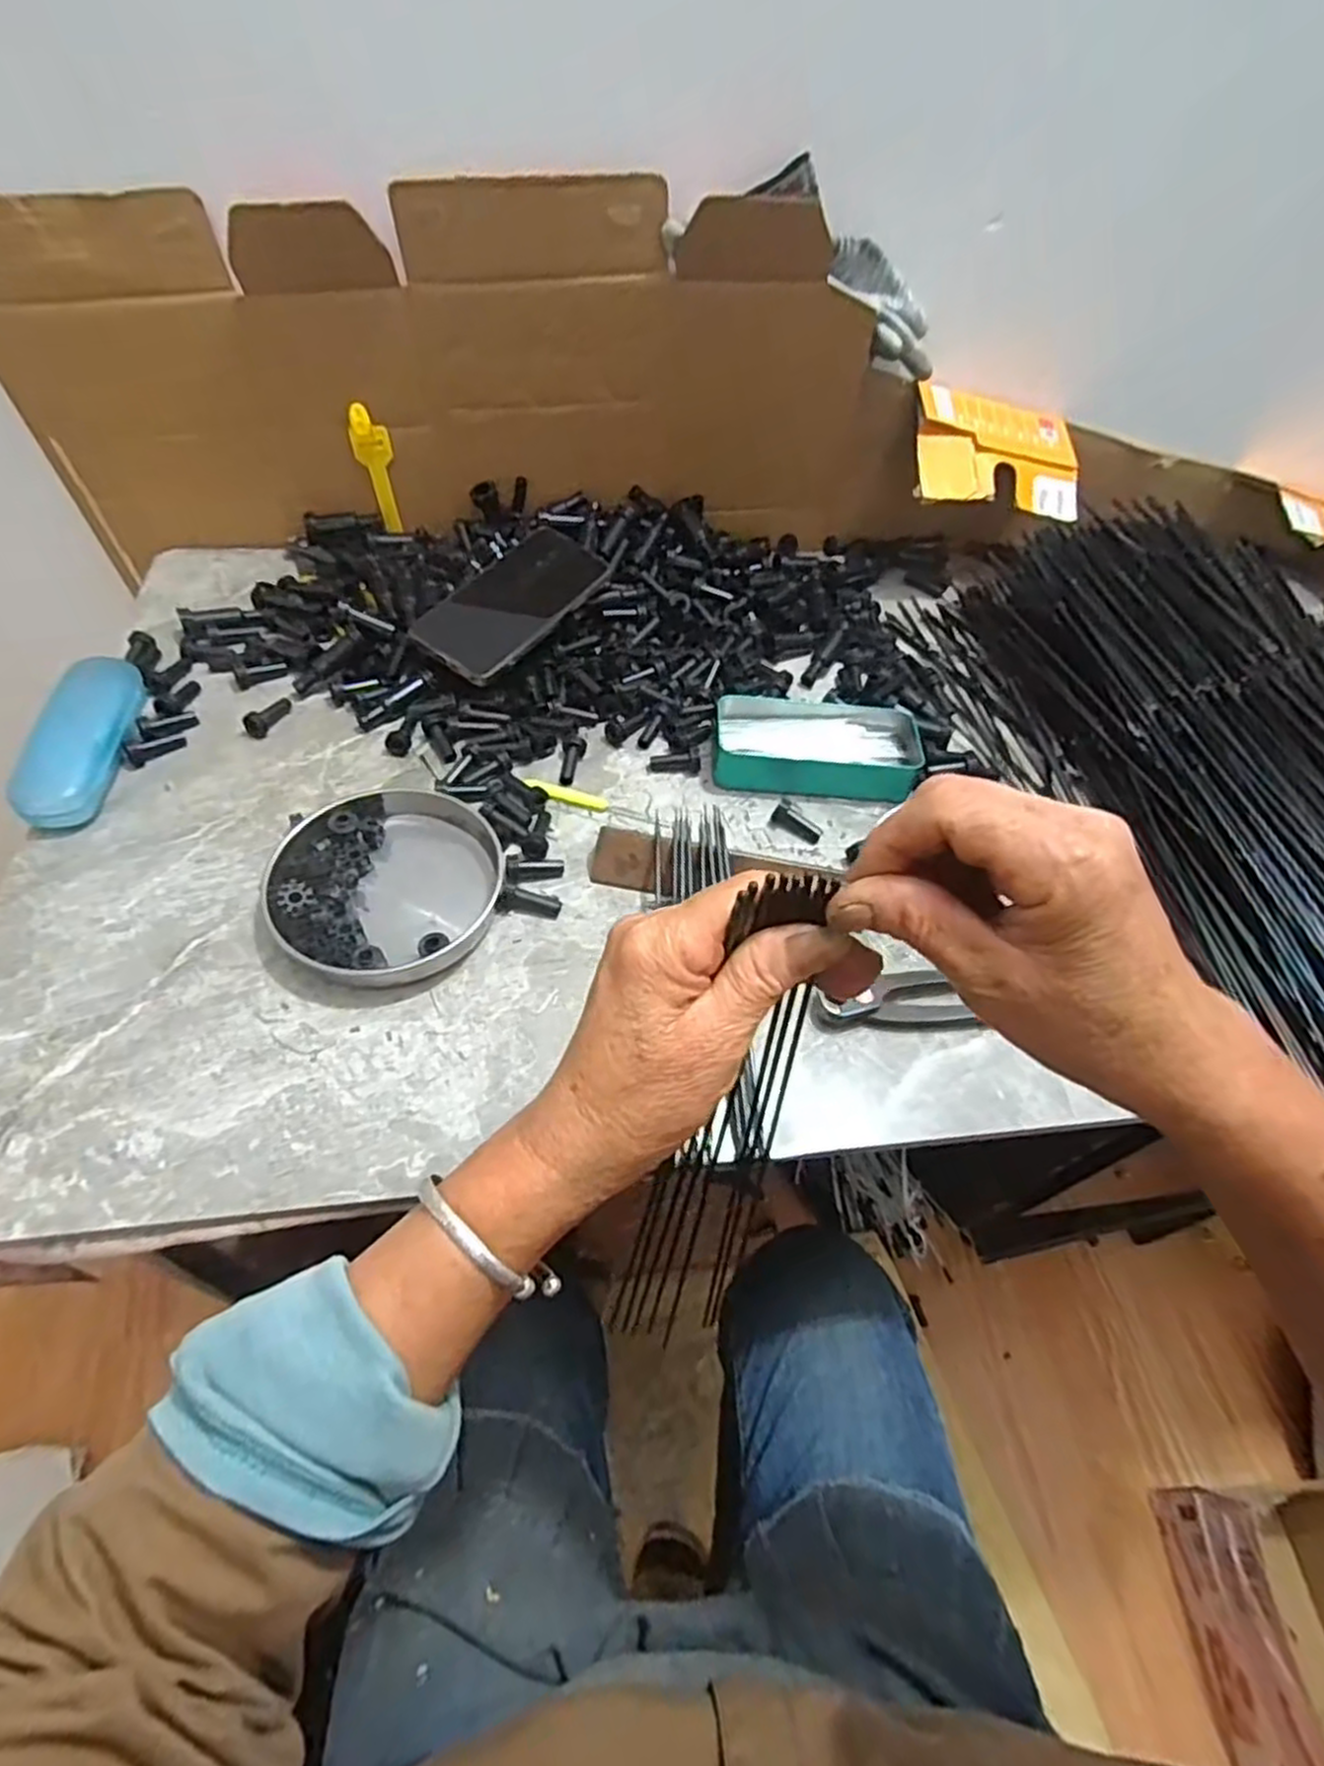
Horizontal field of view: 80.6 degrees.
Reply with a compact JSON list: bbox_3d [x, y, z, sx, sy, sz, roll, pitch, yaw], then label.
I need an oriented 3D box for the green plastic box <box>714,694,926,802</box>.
[{"bbox_3d":[0.116,-0.106,0.589,0.150,0.033,0.076,5,53,-1],"label":"green plastic box"}]

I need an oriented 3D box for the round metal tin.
[{"bbox_3d":[-0.172,-0.002,0.487,0.141,0.026,0.137,3,53,-4],"label":"round metal tin"}]

